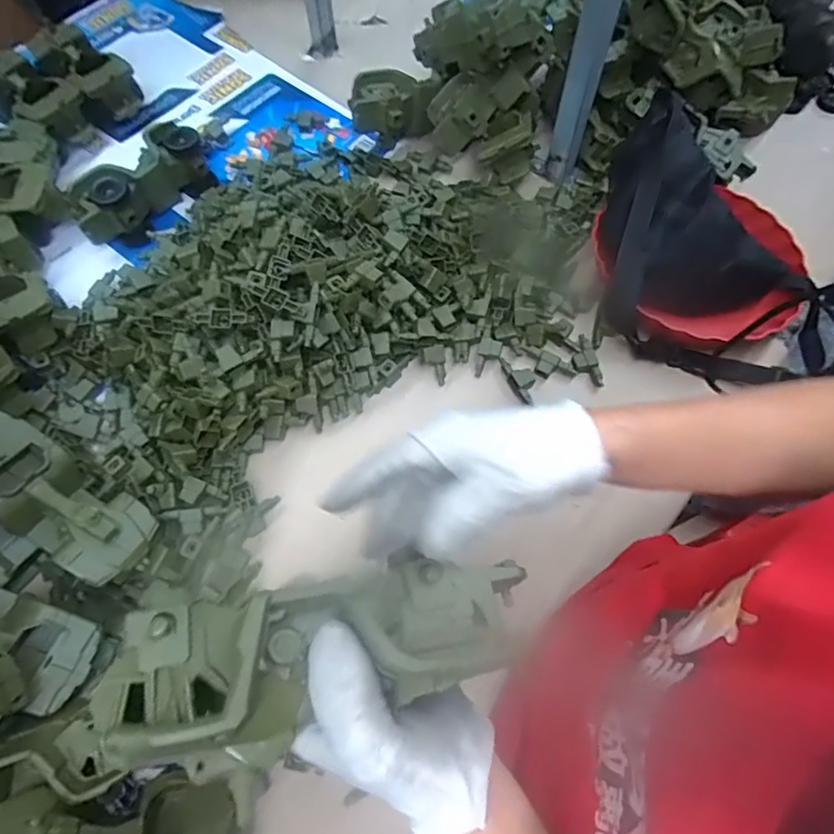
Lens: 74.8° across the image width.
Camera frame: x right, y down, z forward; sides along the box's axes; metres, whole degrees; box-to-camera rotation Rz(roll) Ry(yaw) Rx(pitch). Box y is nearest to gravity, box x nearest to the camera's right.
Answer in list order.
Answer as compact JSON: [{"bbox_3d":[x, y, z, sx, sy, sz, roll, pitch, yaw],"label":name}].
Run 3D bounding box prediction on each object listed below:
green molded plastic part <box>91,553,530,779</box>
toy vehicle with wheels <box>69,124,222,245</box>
[{"bbox_3d":[-0.034,0.098,0.232,0.173,0.037,0.063,-7,65,-19],"label":"green molded plastic part"},{"bbox_3d":[-0.351,-0.294,0.701,0.065,0.079,0.179,41,72,16],"label":"toy vehicle with wheels"}]

